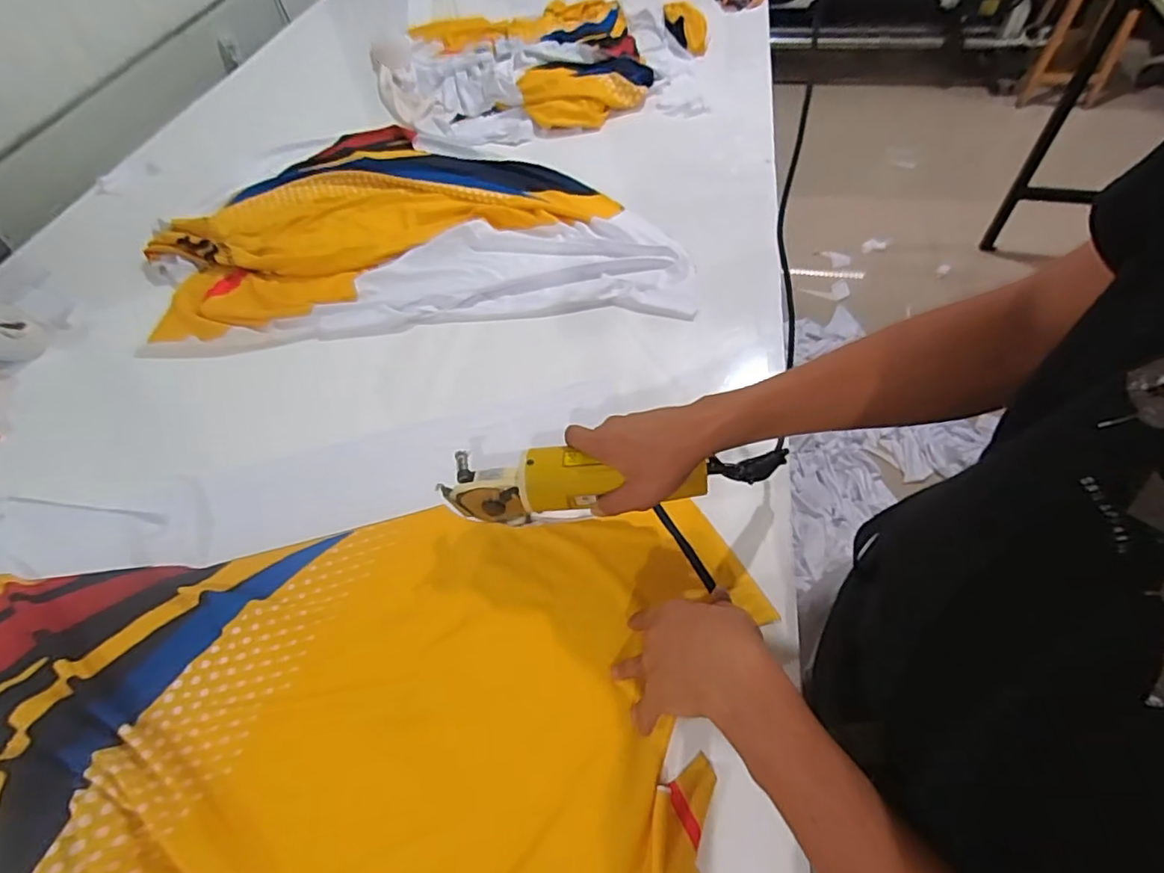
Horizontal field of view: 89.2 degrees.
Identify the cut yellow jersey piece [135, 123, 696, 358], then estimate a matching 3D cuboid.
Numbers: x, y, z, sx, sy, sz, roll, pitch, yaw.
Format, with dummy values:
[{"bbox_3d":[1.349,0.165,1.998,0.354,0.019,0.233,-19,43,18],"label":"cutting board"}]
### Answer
[{"bbox_3d":[-0.271,-0.357,0.955,0.821,0.045,0.561,-3,53,1],"label":"cut yellow jersey piece"}]

